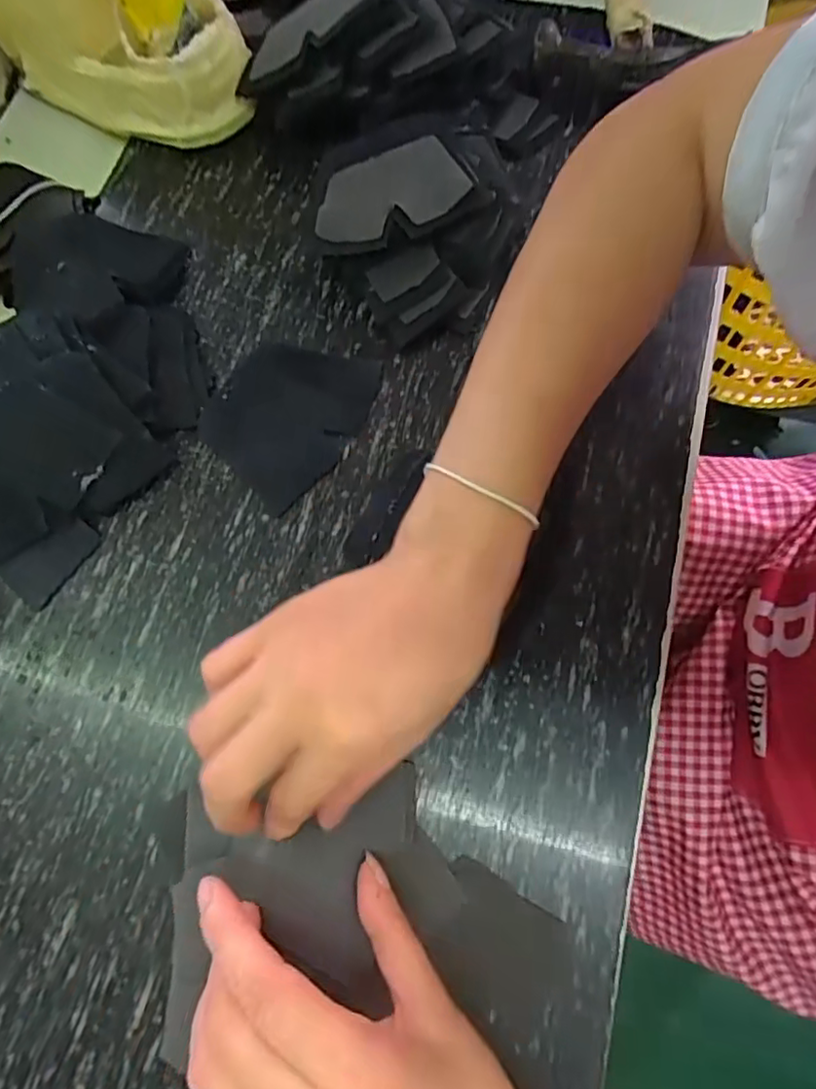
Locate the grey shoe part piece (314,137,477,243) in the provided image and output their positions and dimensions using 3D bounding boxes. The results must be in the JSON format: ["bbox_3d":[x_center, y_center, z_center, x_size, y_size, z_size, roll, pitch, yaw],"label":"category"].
[{"bbox_3d":[-0.011,-0.194,0.324,0.081,0.008,0.044,-14,85,13],"label":"grey shoe part piece"}]

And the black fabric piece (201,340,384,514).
[{"bbox_3d":[-0.068,-0.074,0.329,0.078,0.007,0.095,28,75,12],"label":"black fabric piece"}]

